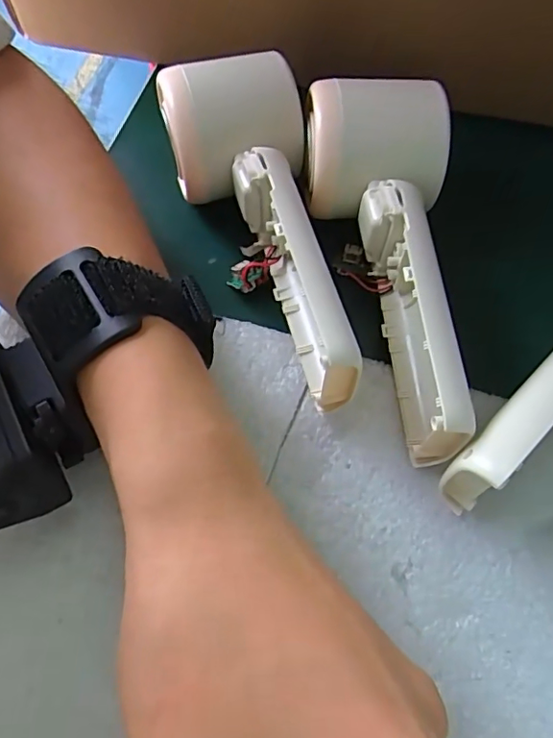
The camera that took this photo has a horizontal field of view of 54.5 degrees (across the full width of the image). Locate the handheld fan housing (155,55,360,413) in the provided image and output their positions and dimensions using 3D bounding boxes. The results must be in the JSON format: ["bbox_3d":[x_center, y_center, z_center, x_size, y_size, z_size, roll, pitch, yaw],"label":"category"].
[{"bbox_3d":[-0.001,-0.060,0.213,0.053,0.046,0.152,-18,67,-8],"label":"handheld fan housing"}]

